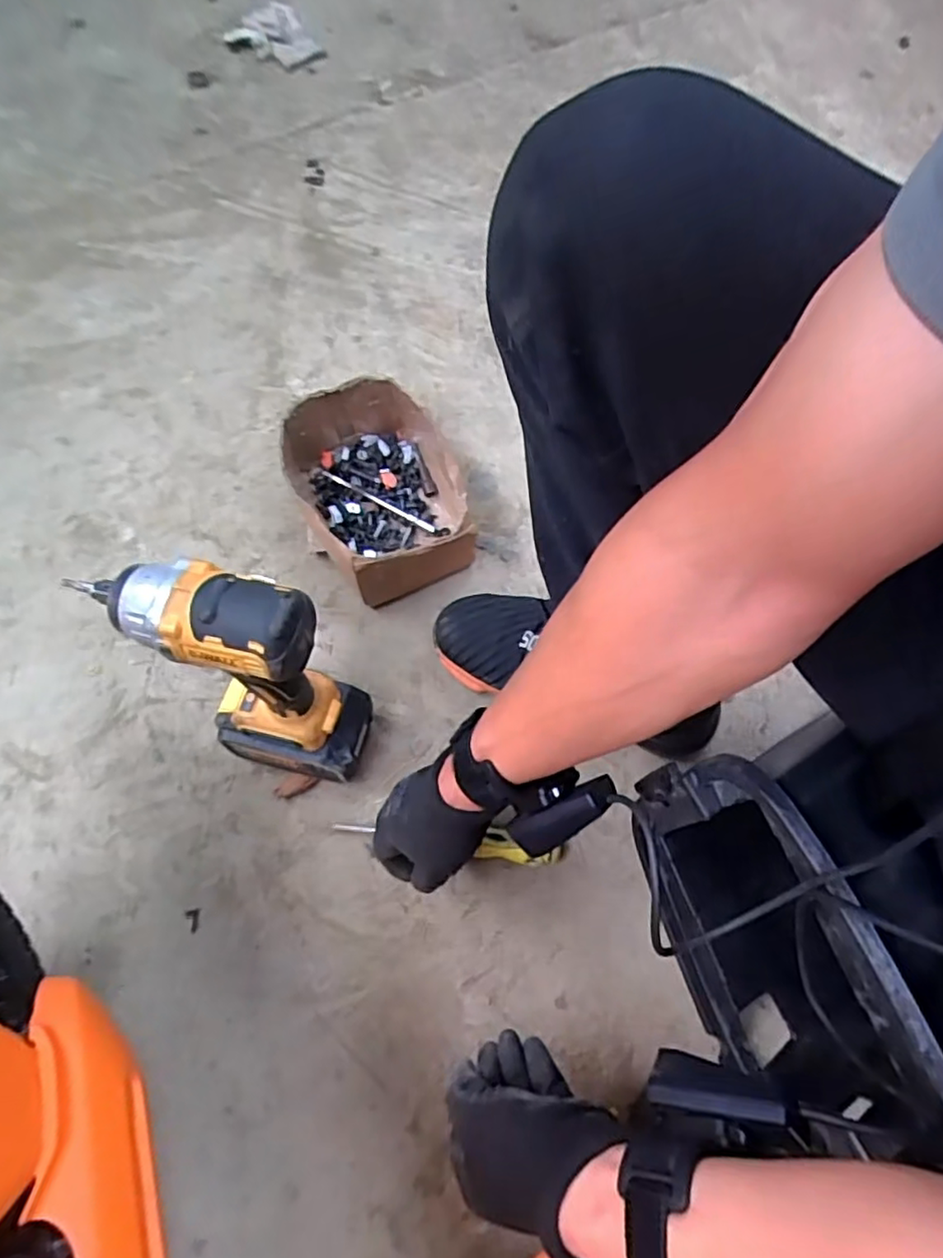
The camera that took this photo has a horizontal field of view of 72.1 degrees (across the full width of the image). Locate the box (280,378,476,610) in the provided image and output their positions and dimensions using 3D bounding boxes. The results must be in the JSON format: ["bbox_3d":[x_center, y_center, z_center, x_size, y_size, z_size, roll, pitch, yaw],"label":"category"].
[{"bbox_3d":[-0.094,-0.141,0.665,0.159,0.100,0.212,-19,69,-7],"label":"box"}]

